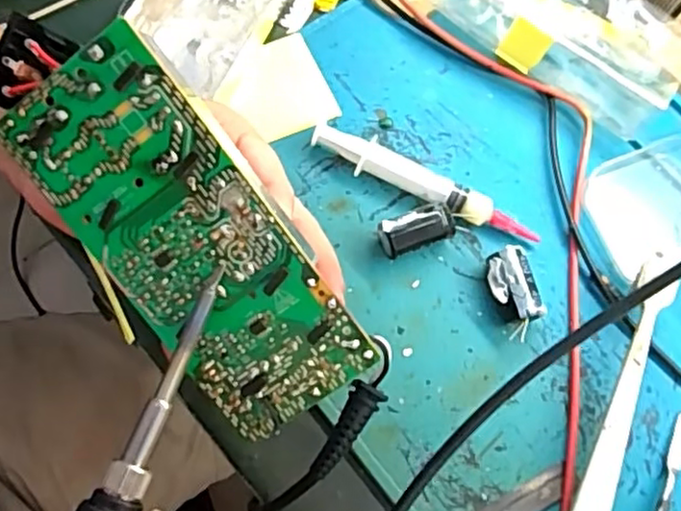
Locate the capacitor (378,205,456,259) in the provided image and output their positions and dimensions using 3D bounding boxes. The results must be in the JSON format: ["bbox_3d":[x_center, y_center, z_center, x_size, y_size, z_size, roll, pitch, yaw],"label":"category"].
[{"bbox_3d":[0.035,-0.011,0.305,0.034,0.018,0.015,-20,74,-9],"label":"capacitor"}]

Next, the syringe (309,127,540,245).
[{"bbox_3d":[0.039,-0.033,0.317,0.112,0.015,0.016,27,73,6],"label":"syringe"}]

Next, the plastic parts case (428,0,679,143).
[{"bbox_3d":[0.111,-0.119,0.336,0.129,0.039,0.058,33,73,8],"label":"plastic parts case"}]

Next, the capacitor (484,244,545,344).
[{"bbox_3d":[0.078,0.017,0.299,0.018,0.018,0.037,-14,73,-7],"label":"capacitor"}]

